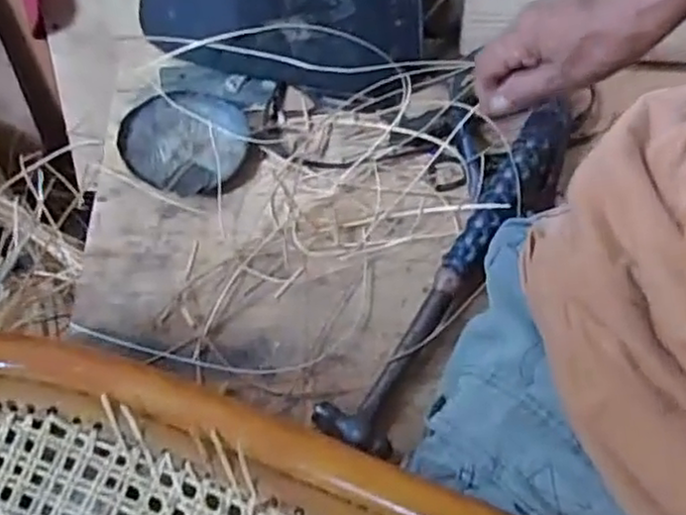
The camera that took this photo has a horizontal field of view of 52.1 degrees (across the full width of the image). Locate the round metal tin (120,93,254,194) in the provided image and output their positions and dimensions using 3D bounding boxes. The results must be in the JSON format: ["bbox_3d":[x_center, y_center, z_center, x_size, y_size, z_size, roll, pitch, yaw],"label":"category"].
[{"bbox_3d":[-0.123,-0.091,0.561,0.099,0.026,0.091,1,59,-2],"label":"round metal tin"}]

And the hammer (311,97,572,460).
[{"bbox_3d":[0.090,0.006,0.501,0.054,0.048,0.306,33,63,16],"label":"hammer"}]

